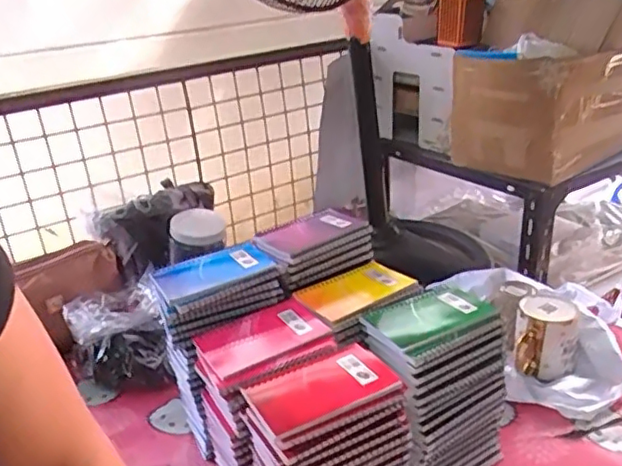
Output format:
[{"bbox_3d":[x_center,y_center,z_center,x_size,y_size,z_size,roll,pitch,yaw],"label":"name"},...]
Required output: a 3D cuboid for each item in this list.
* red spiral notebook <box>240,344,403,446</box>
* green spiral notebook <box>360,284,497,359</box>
[{"bbox_3d":[0.010,0.150,0.581,0.131,0.010,0.084,-16,26,-23],"label":"red spiral notebook"},{"bbox_3d":[0.132,0.093,0.683,0.134,0.011,0.095,-21,28,-31],"label":"green spiral notebook"}]

